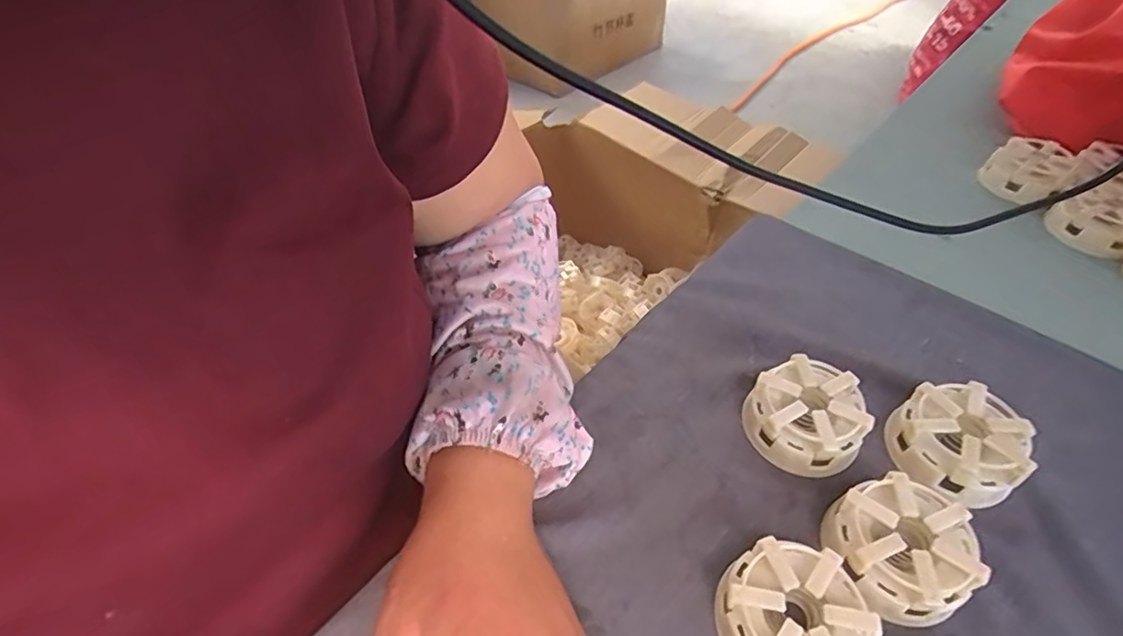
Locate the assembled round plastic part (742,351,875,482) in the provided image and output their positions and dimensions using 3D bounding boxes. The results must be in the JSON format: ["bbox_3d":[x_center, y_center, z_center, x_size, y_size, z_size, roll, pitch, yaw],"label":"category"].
[{"bbox_3d":[0.146,0.057,0.333,0.061,0.029,0.062,-1,49,1],"label":"assembled round plastic part"}]

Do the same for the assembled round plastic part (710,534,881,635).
[{"bbox_3d":[0.107,0.139,0.263,0.062,0.031,0.063,-1,49,1],"label":"assembled round plastic part"}]

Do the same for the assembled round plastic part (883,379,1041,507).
[{"bbox_3d":[0.224,0.068,0.316,0.063,0.028,0.064,-1,49,1],"label":"assembled round plastic part"}]

